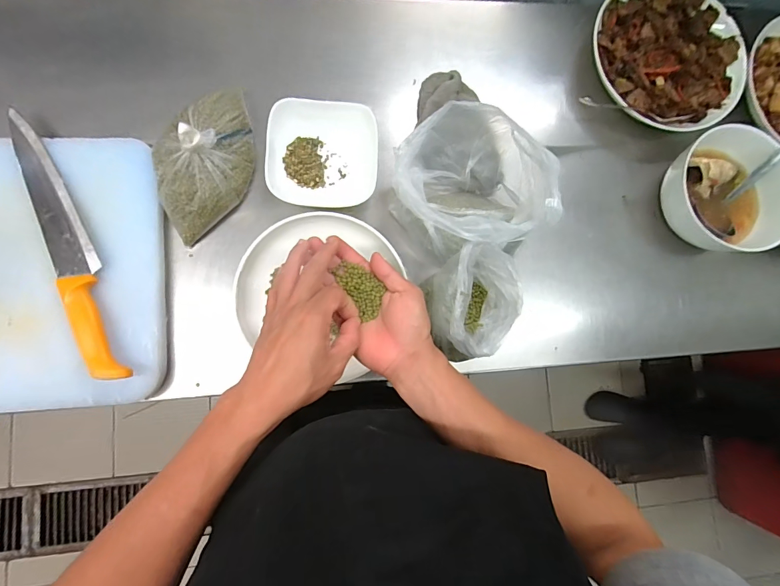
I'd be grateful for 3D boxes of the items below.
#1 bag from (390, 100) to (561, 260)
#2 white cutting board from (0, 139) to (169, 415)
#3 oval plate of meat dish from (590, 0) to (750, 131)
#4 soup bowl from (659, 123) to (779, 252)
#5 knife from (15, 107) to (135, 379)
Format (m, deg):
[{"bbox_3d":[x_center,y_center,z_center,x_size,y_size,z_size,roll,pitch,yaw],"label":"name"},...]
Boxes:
[{"bbox_3d":[0.102,-0.148,0.524,0.191,0.104,0.183,-11,85,-8],"label":"bag"},{"bbox_3d":[-0.495,-0.026,0.480,0.391,0.030,0.343,-2,84,-7],"label":"white cutting board"},{"bbox_3d":[0.436,-0.373,0.606,0.249,0.050,0.237,21,82,-4],"label":"oval plate of meat dish"},{"bbox_3d":[0.511,-0.152,0.581,0.179,0.077,0.182,1,84,-7],"label":"soup bowl"},{"bbox_3d":[-0.401,-0.061,0.473,0.045,0.025,0.357,-24,87,-9],"label":"knife"}]

